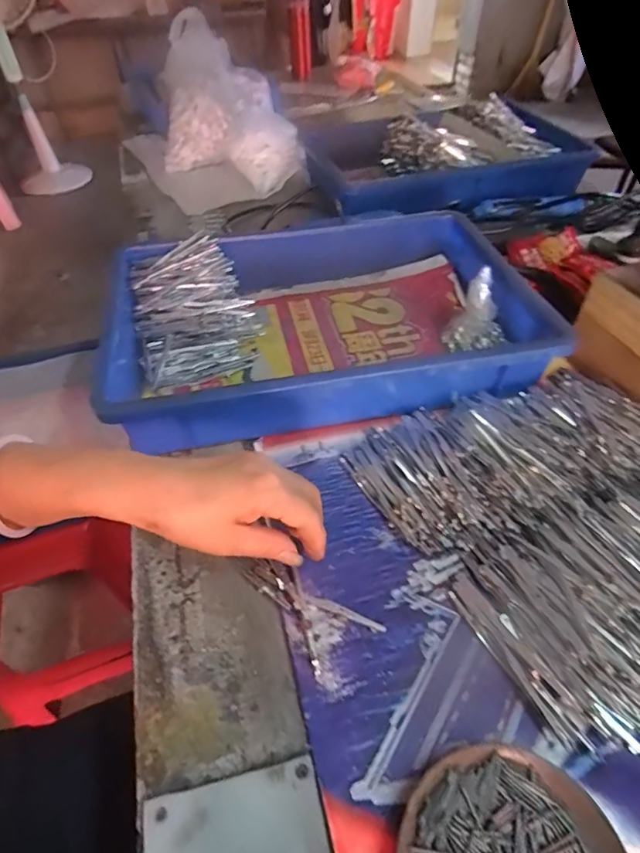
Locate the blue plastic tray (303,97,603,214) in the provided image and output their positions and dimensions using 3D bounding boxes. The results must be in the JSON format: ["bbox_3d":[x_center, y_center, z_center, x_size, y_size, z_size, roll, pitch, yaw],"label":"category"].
[{"bbox_3d":[0.213,-0.469,0.808,0.450,0.075,0.321,-9,49,-6],"label":"blue plastic tray"}]

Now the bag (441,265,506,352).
[{"bbox_3d":[0.170,-0.119,0.514,0.059,0.077,0.044,-28,53,-24],"label":"bag"}]

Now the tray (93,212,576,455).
[{"bbox_3d":[0.002,-0.123,0.515,0.433,0.081,0.291,-10,49,-7],"label":"tray"}]

